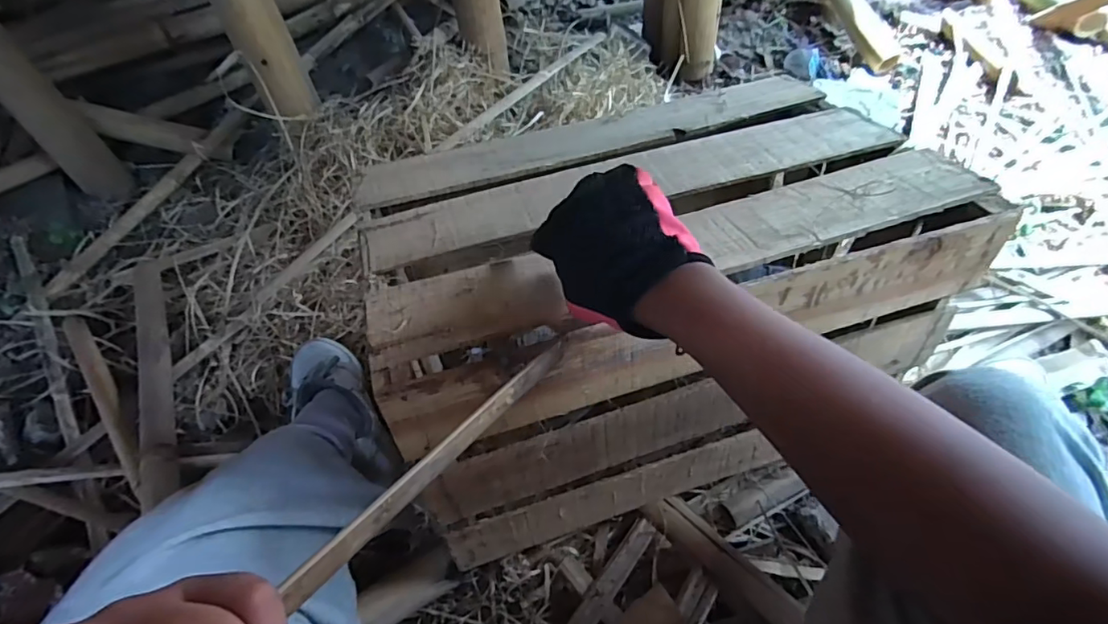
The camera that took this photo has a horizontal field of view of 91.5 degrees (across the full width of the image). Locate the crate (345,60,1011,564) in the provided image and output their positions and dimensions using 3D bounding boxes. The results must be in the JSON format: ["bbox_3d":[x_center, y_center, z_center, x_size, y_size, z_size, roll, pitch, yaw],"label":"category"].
[{"bbox_3d":[0.103,-0.029,0.665,0.586,0.311,0.377,-16,51,-10],"label":"crate"}]

